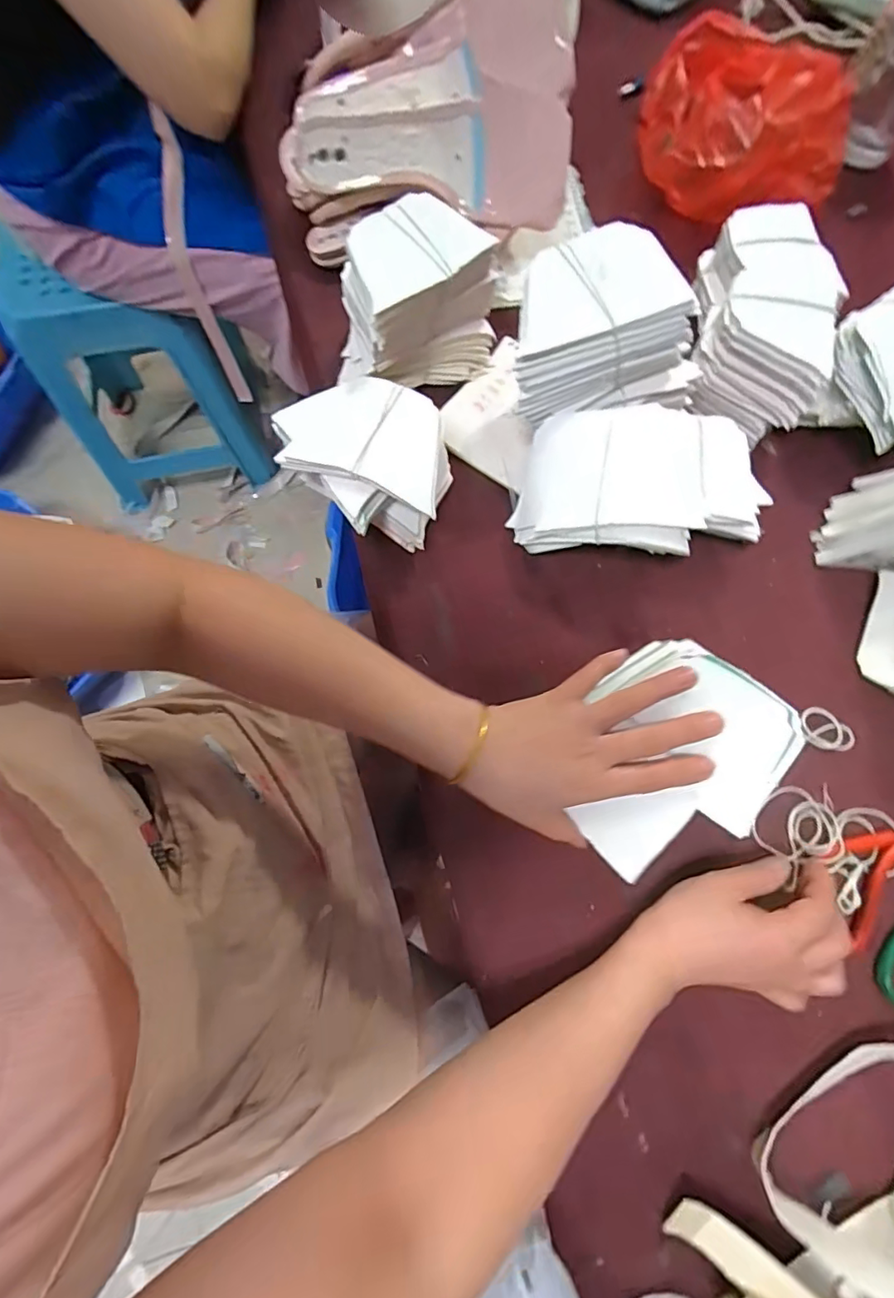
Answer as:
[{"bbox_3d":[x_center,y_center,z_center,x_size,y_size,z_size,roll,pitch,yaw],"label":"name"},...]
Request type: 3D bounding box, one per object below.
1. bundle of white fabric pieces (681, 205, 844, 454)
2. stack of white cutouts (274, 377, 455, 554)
[{"bbox_3d":[0.297,-0.317,0.499,0.110,0.066,0.234,14,72,3],"label":"bundle of white fabric pieces"},{"bbox_3d":[-0.072,-0.154,0.451,0.145,0.075,0.124,-1,72,-2],"label":"stack of white cutouts"}]

